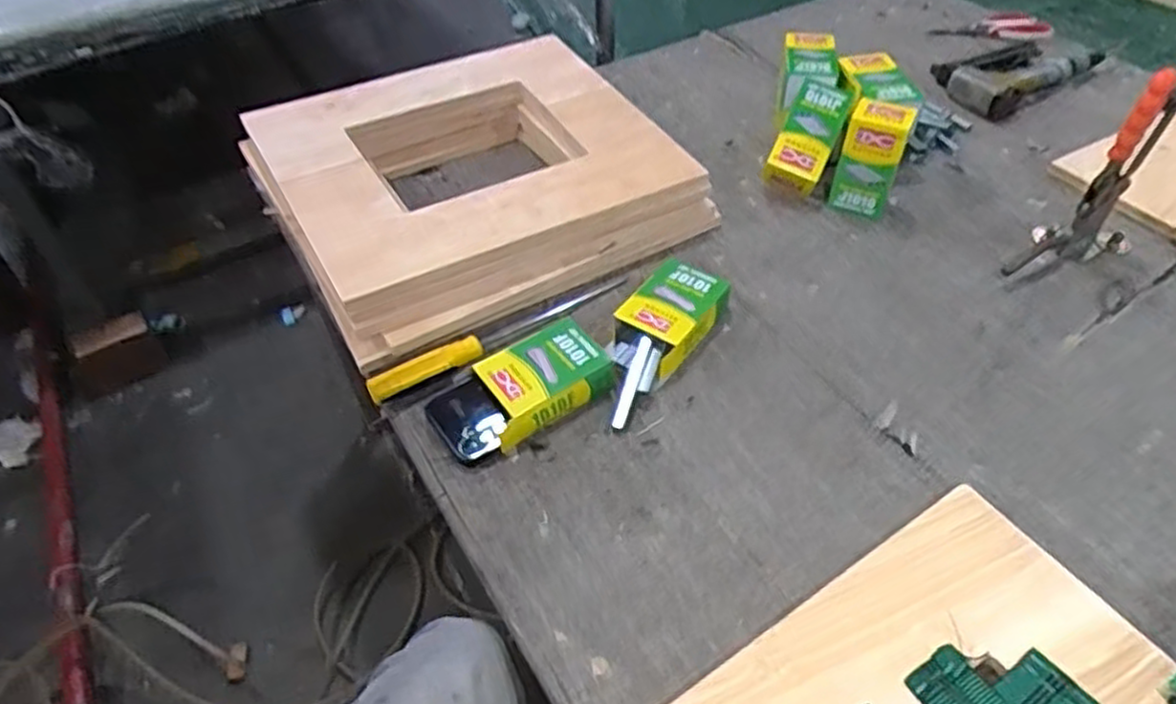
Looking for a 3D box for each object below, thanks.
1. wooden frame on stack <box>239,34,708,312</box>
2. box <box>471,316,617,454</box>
[{"bbox_3d":[-0.143,-0.238,0.876,0.424,0.043,0.401,-23,50,-18],"label":"wooden frame on stack"},{"bbox_3d":[-0.046,0.026,0.696,0.130,0.034,0.087,-30,53,-23],"label":"box"}]

